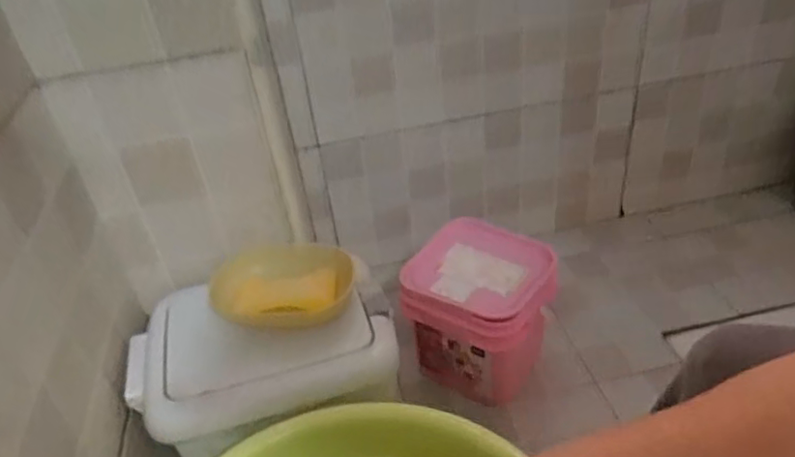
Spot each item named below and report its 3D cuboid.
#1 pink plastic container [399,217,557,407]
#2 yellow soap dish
[{"bbox_3d":[0.131,0.121,0.939,0.210,0.182,0.208,11,39,23],"label":"pink plastic container"},{"bbox_3d":[-0.125,0.058,0.642,0.141,0.036,0.114,-1,36,8],"label":"yellow soap dish"}]

